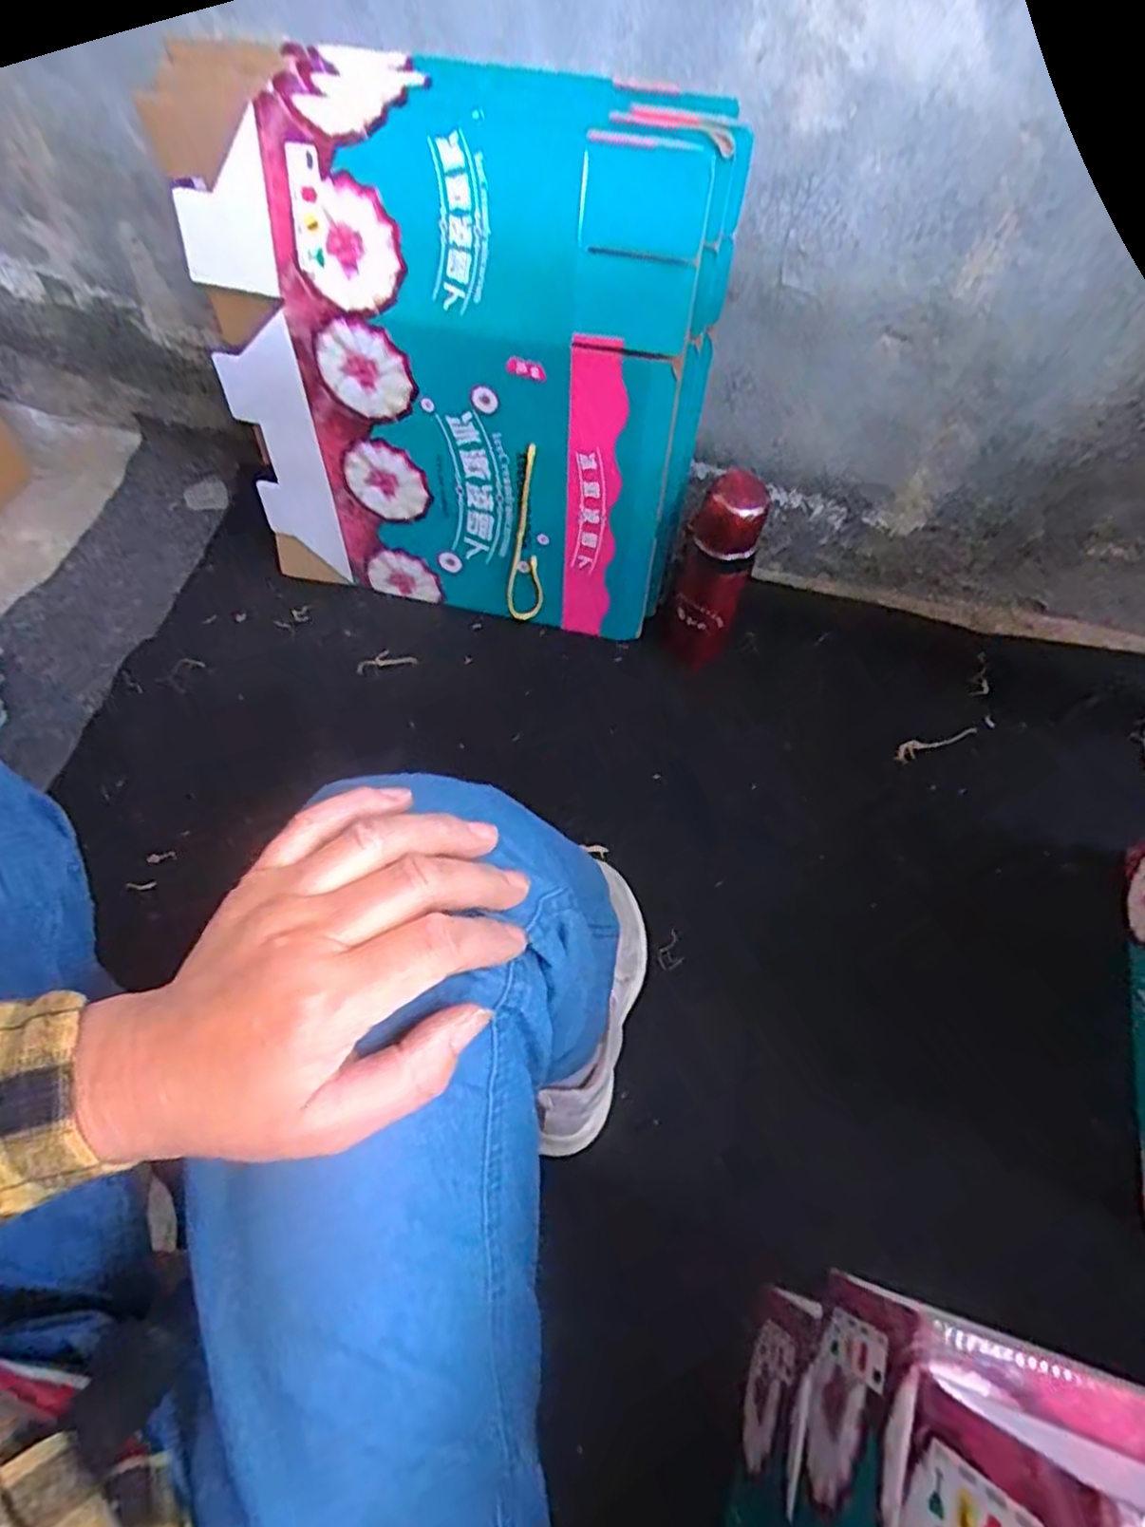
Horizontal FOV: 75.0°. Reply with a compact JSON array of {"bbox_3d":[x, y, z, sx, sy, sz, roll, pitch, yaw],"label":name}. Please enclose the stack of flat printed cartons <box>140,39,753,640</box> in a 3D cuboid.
[{"bbox_3d":[-0.111,-0.344,0.721,0.467,0.487,0.061,12,53,8],"label":"stack of flat printed cartons"}]

